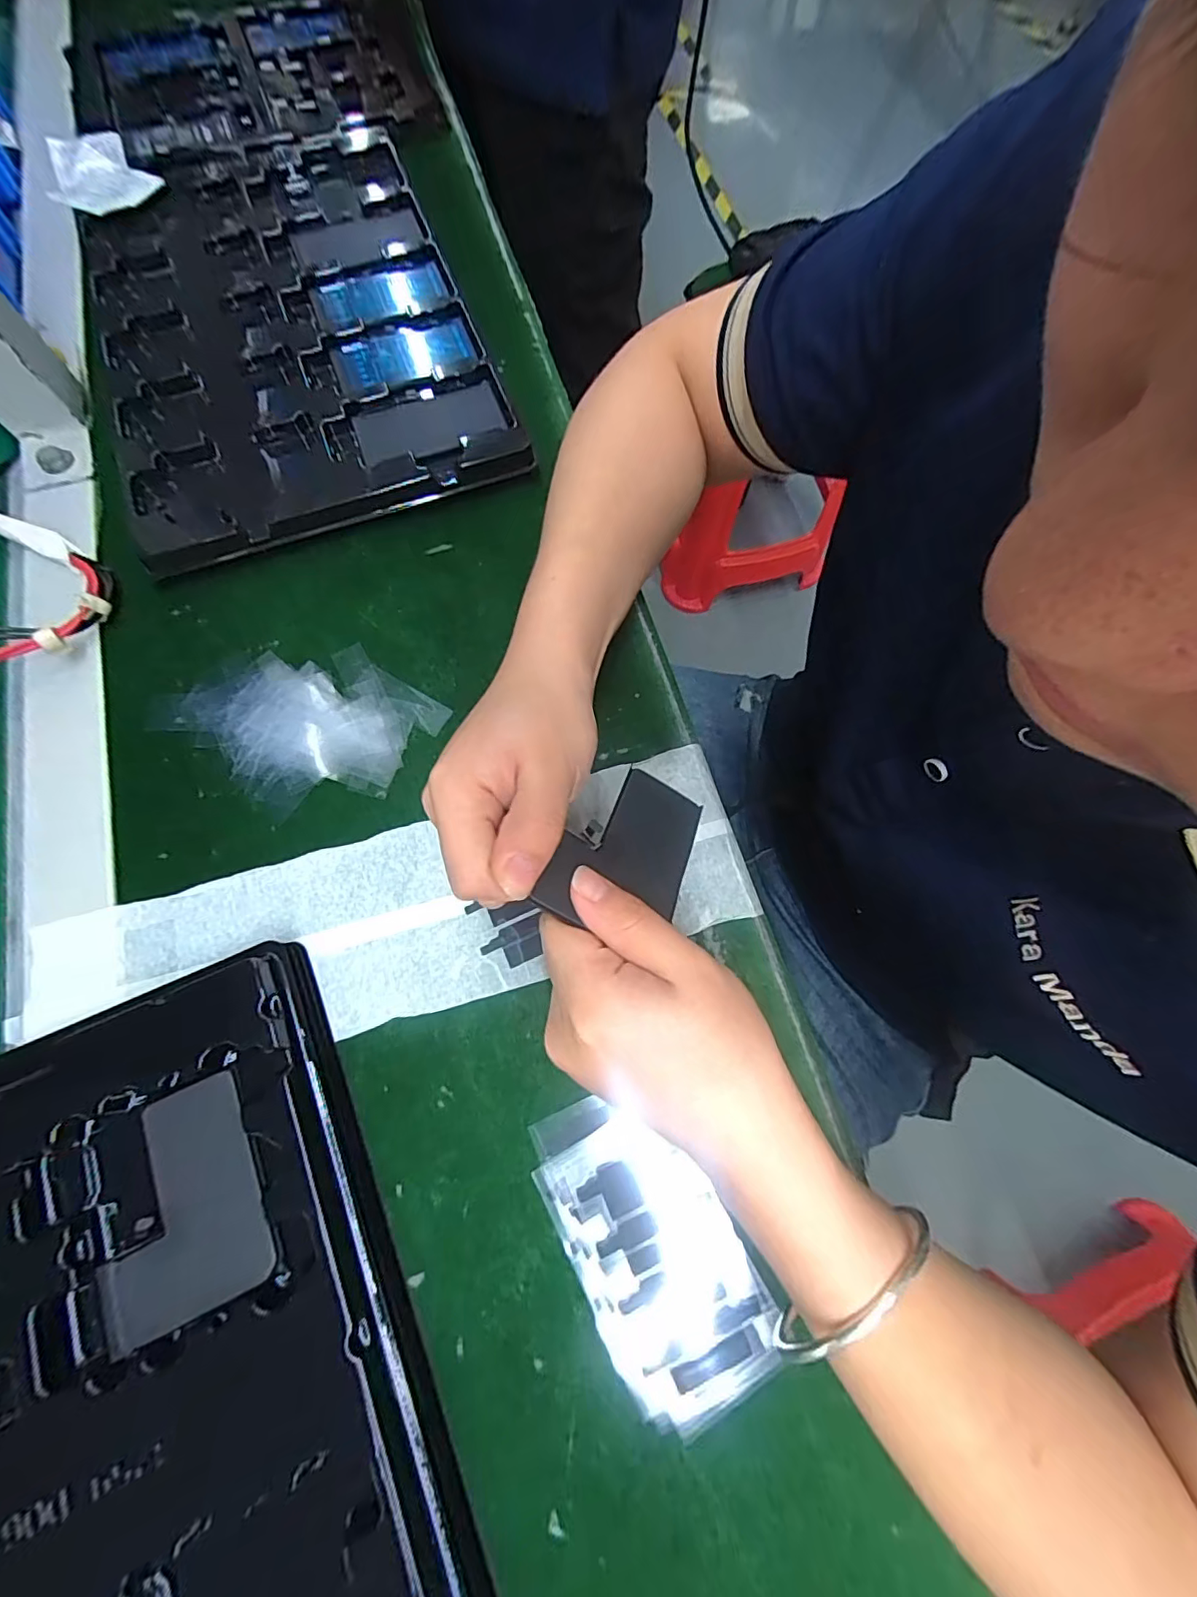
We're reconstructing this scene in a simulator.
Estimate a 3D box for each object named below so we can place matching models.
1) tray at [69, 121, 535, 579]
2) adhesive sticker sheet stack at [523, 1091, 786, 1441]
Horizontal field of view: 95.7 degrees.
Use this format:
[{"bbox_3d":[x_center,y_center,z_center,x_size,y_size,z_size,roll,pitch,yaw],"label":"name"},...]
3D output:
[{"bbox_3d":[-0.207,-0.308,0.356,0.228,0.025,0.328,-21,75,-7],"label":"tray"},{"bbox_3d":[0.022,0.184,0.225,0.064,0.004,0.119,-27,76,-9],"label":"adhesive sticker sheet stack"}]

